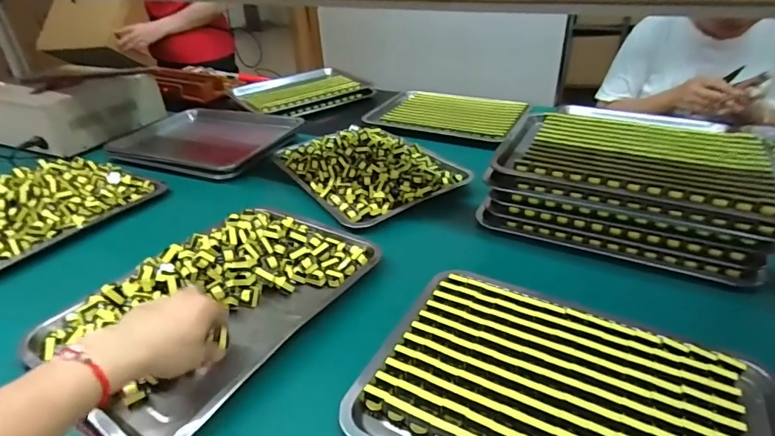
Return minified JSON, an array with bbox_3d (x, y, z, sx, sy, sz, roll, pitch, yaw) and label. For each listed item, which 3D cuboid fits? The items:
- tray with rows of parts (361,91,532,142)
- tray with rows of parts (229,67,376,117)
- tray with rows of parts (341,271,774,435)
[{"bbox_3d":[0.163,-0.285,1.160,0.392,0.016,0.291,14,36,25],"label":"tray with rows of parts"},{"bbox_3d":[-0.261,-0.392,1.324,0.356,0.039,0.276,-19,36,-25],"label":"tray with rows of parts"},{"bbox_3d":[0.176,0.178,0.427,0.367,0.034,0.261,16,36,27],"label":"tray with rows of parts"}]

